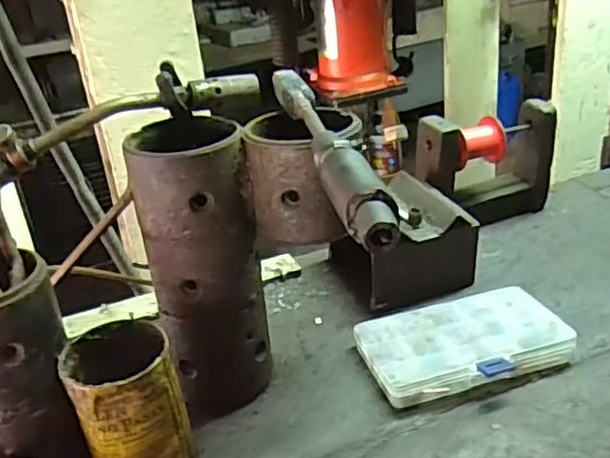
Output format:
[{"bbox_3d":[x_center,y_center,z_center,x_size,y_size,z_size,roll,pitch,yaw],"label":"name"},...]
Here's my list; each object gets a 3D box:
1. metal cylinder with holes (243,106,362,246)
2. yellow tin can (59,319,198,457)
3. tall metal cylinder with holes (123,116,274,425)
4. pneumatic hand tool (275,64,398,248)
[{"bbox_3d":[0.000,-0.046,0.497,0.081,0.086,0.081,4,29,19],"label":"metal cylinder with holes"},{"bbox_3d":[-0.126,0.137,0.479,0.071,0.133,0.070,-16,28,-18],"label":"yellow tin can"},{"bbox_3d":[-0.081,0.038,0.535,0.088,0.235,0.087,-11,27,-9],"label":"tall metal cylinder with holes"},{"bbox_3d":[0.011,-0.060,0.430,0.027,0.033,0.260,-11,27,-8],"label":"pneumatic hand tool"}]

